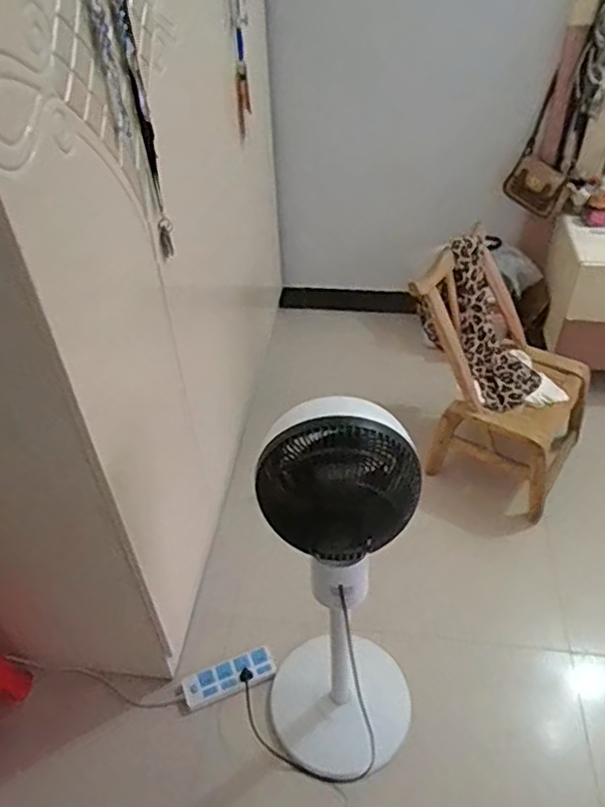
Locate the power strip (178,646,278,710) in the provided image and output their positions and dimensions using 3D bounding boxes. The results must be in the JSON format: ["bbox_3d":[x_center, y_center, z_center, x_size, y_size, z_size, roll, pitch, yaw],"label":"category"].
[{"bbox_3d":[-0.166,0.606,1.386,0.210,0.031,0.064,-16,44,-15],"label":"power strip"}]

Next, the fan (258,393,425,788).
[{"bbox_3d":[0.074,0.361,1.081,0.263,0.749,0.262,-3,42,0],"label":"fan"}]

